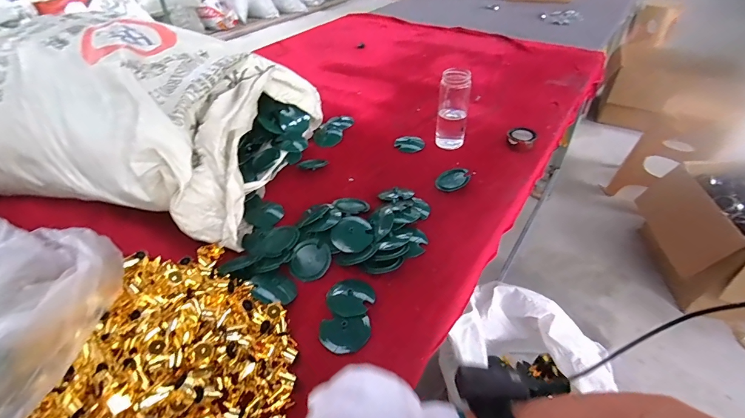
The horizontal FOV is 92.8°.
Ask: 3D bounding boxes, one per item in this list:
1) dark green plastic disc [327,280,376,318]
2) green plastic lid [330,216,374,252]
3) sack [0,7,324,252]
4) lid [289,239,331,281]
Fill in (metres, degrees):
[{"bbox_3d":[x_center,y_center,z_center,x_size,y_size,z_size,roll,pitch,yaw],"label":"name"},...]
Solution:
[{"bbox_3d":[-0.034,0.143,0.572,0.075,0.015,0.076,0,42,0],"label":"dark green plastic disc"},{"bbox_3d":[-0.040,0.047,0.676,0.074,0.009,0.075,-4,64,8],"label":"green plastic lid"},{"bbox_3d":[-0.570,-0.229,0.785,0.779,0.279,0.474,9,43,11],"label":"sack"},{"bbox_3d":[-0.109,0.089,0.621,0.068,0.008,0.074,0,57,0],"label":"lid"}]

